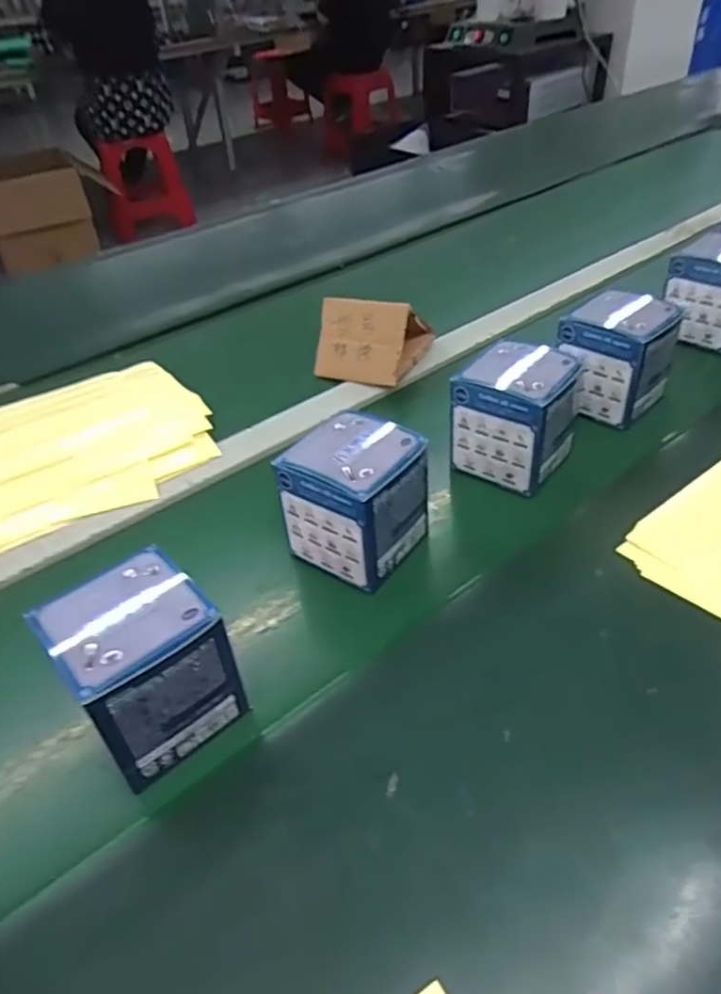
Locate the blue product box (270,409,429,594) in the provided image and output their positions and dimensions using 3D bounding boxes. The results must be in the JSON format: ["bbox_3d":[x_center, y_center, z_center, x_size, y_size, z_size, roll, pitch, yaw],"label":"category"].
[{"bbox_3d":[-0.003,0.001,0.486,0.078,0.087,0.085,25,50,31],"label":"blue product box"}]

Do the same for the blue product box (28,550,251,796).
[{"bbox_3d":[-0.124,0.098,0.385,0.085,0.097,0.080,-33,48,-27],"label":"blue product box"}]

